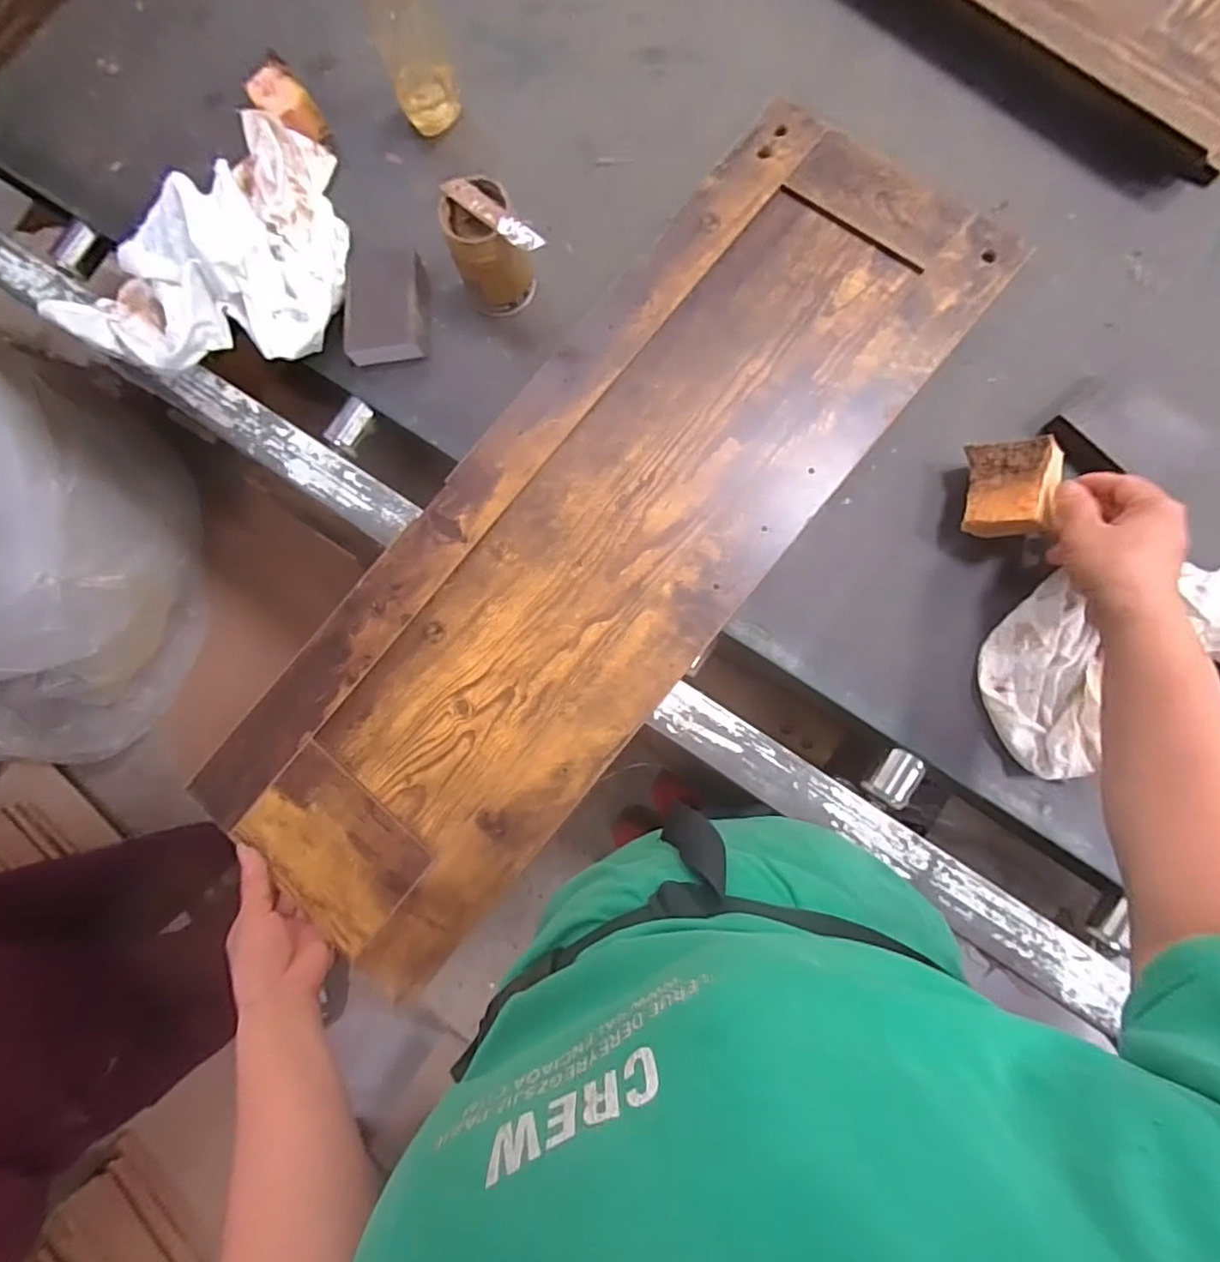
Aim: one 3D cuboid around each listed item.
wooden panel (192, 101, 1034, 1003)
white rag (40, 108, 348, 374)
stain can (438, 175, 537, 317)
[{"bbox_3d":[-0.002,-0.090,0.523,0.268,0.014,0.798,39,88,8],"label":"wooden panel"},{"bbox_3d":[-0.366,-0.331,0.565,0.297,0.078,0.205,-36,81,1],"label":"white rag"},{"bbox_3d":[-0.106,-0.339,0.535,0.059,0.088,0.061,-1,83,5],"label":"stain can"}]

